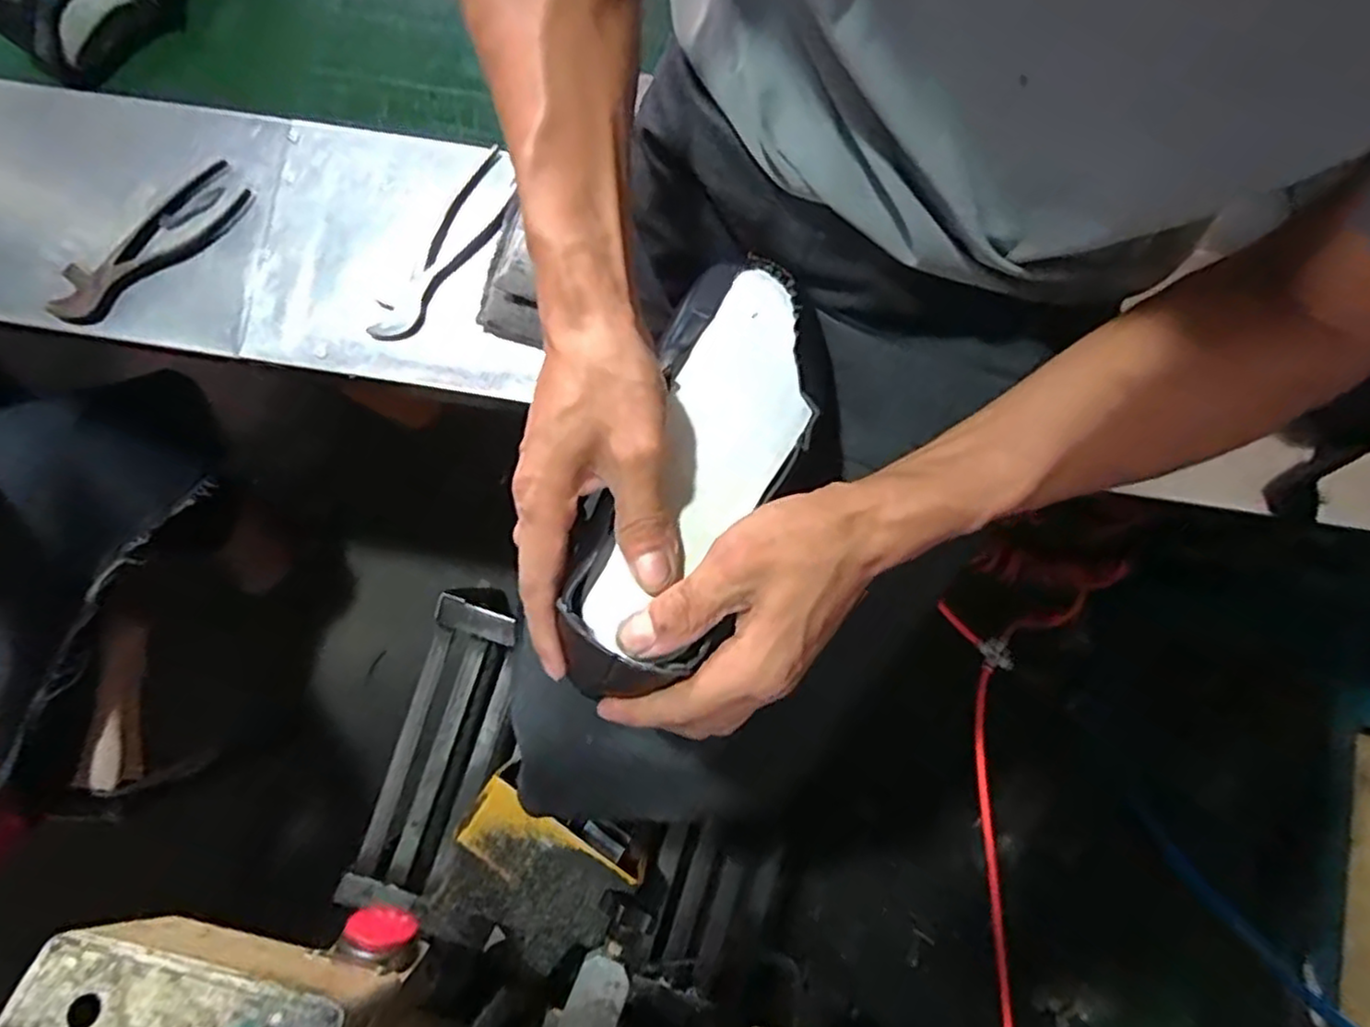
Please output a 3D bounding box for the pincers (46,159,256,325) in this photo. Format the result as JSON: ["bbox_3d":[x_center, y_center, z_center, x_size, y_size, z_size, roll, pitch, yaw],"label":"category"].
[{"bbox_3d":[-0.468,-0.230,0.614,0.193,0.020,0.052,-39,84,-2],"label":"pincers"}]

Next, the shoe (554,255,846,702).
[{"bbox_3d":[0.018,-0.022,0.386,0.107,0.074,0.264,23,61,6],"label":"shoe"}]

